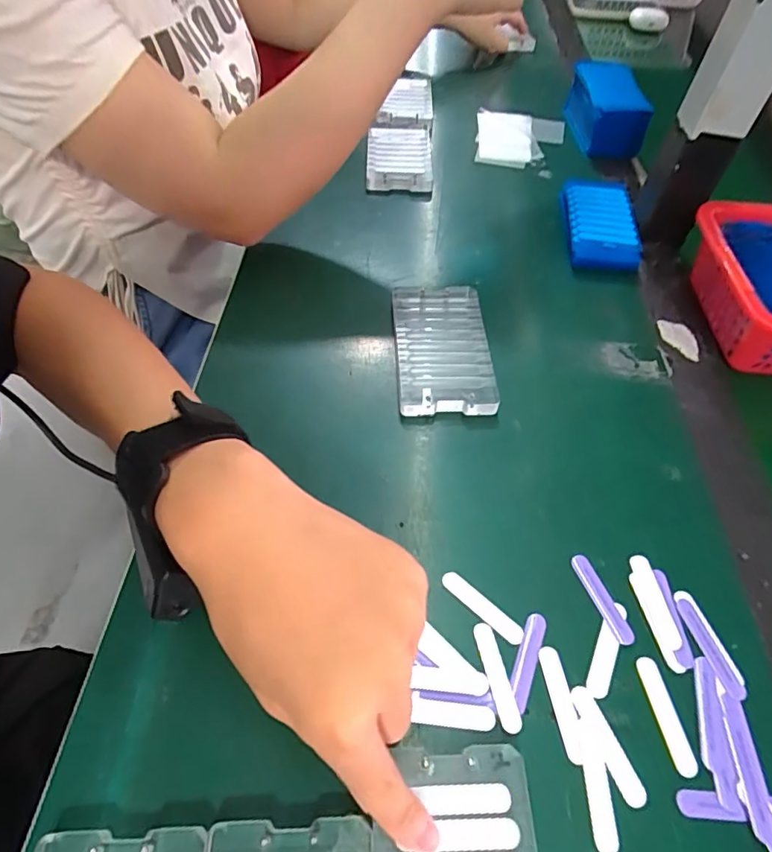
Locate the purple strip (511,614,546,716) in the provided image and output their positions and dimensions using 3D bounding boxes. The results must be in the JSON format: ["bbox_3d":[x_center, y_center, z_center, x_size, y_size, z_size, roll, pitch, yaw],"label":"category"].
[{"bbox_3d":[0.073,0.120,0.267,0.010,0.004,0.048,20,55,11],"label":"purple strip"}]

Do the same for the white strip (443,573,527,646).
[{"bbox_3d":[0.052,0.098,0.283,0.051,0.004,0.010,38,60,22],"label":"white strip"}]

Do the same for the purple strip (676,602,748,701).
[{"bbox_3d":[0.171,0.116,0.273,0.010,0.004,0.050,-12,56,-12],"label":"purple strip"}]

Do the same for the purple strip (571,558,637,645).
[{"bbox_3d":[0.120,0.095,0.287,0.010,0.004,0.050,-16,56,-14],"label":"purple strip"}]

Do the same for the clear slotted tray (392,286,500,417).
[{"bbox_3d":[0.042,-0.060,0.389,0.068,0.012,0.119,-1,54,-4],"label":"clear slotted tray"}]

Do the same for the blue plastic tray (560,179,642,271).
[{"bbox_3d":[0.197,-0.189,0.482,0.060,0.021,0.122,7,54,1],"label":"blue plastic tray"}]

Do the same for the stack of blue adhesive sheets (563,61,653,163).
[{"bbox_3d":[0.245,-0.356,0.583,0.065,0.054,0.126,1,54,0],"label":"stack of blue adhesive sheets"}]

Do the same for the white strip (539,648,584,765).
[{"bbox_3d":[0.087,0.136,0.256,0.011,0.004,0.050,-5,54,-7],"label":"white strip"}]

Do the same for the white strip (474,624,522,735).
[{"bbox_3d":[0.056,0.126,0.264,0.011,0.004,0.050,-8,55,-9],"label":"white strip"}]

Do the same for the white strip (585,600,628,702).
[{"bbox_3d":[0.116,0.116,0.272,0.011,0.004,0.051,25,56,14],"label":"white strip"}]

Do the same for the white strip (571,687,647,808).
[{"bbox_3d":[0.105,0.150,0.247,0.012,0.004,0.050,-17,57,-15],"label":"white strip"}]

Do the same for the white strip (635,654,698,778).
[{"bbox_3d":[0.138,0.141,0.255,0.012,0.004,0.051,-6,55,-8],"label":"white strip"}]

